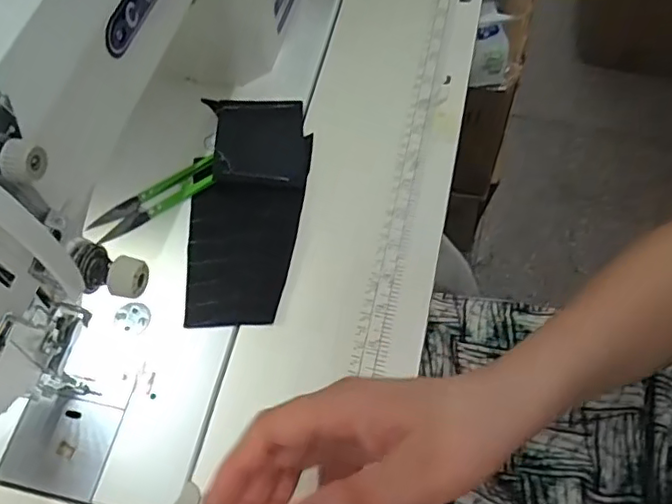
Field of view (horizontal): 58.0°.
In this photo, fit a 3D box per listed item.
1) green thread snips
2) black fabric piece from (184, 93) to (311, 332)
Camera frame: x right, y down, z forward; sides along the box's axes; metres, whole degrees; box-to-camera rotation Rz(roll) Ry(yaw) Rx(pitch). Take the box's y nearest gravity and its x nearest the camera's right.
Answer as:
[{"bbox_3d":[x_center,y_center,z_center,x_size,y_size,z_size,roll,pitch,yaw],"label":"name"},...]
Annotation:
[{"bbox_3d":[-0.132,-0.040,0.443,0.097,0.011,0.028,-29,65,-12],"label":"green thread snips"},{"bbox_3d":[-0.064,-0.038,0.435,0.076,0.018,0.181,5,63,5],"label":"black fabric piece"}]

